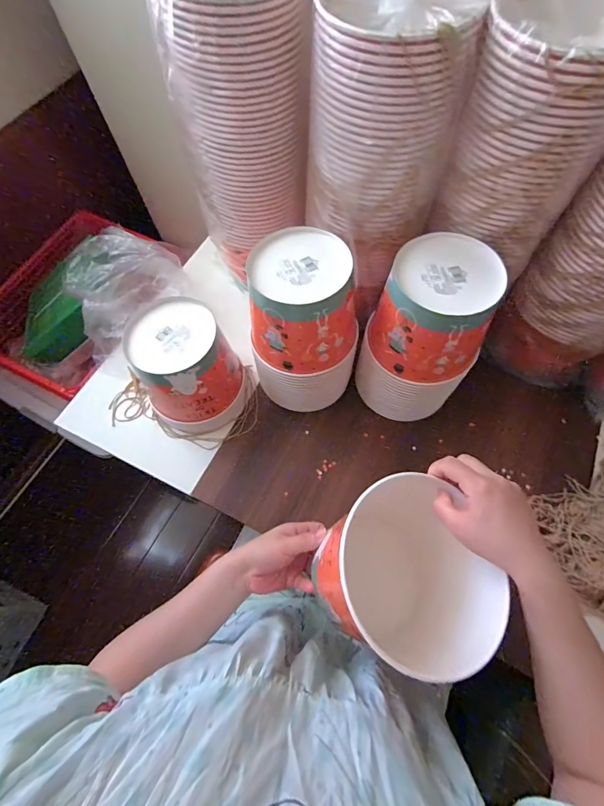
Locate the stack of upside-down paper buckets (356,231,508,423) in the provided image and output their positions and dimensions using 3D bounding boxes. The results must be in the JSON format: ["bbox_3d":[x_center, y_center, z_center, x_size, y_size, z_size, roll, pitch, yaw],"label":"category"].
[{"bbox_3d":[0.178,-0.087,0.556,0.152,0.256,0.152,34,72,15],"label":"stack of upside-down paper buckets"}]

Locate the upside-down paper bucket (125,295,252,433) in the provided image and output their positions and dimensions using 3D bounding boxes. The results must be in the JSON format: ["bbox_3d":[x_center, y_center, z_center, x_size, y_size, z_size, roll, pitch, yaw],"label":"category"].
[{"bbox_3d":[-0.175,-0.052,0.602,0.146,0.168,0.146,-1,66,2],"label":"upside-down paper bucket"}]

